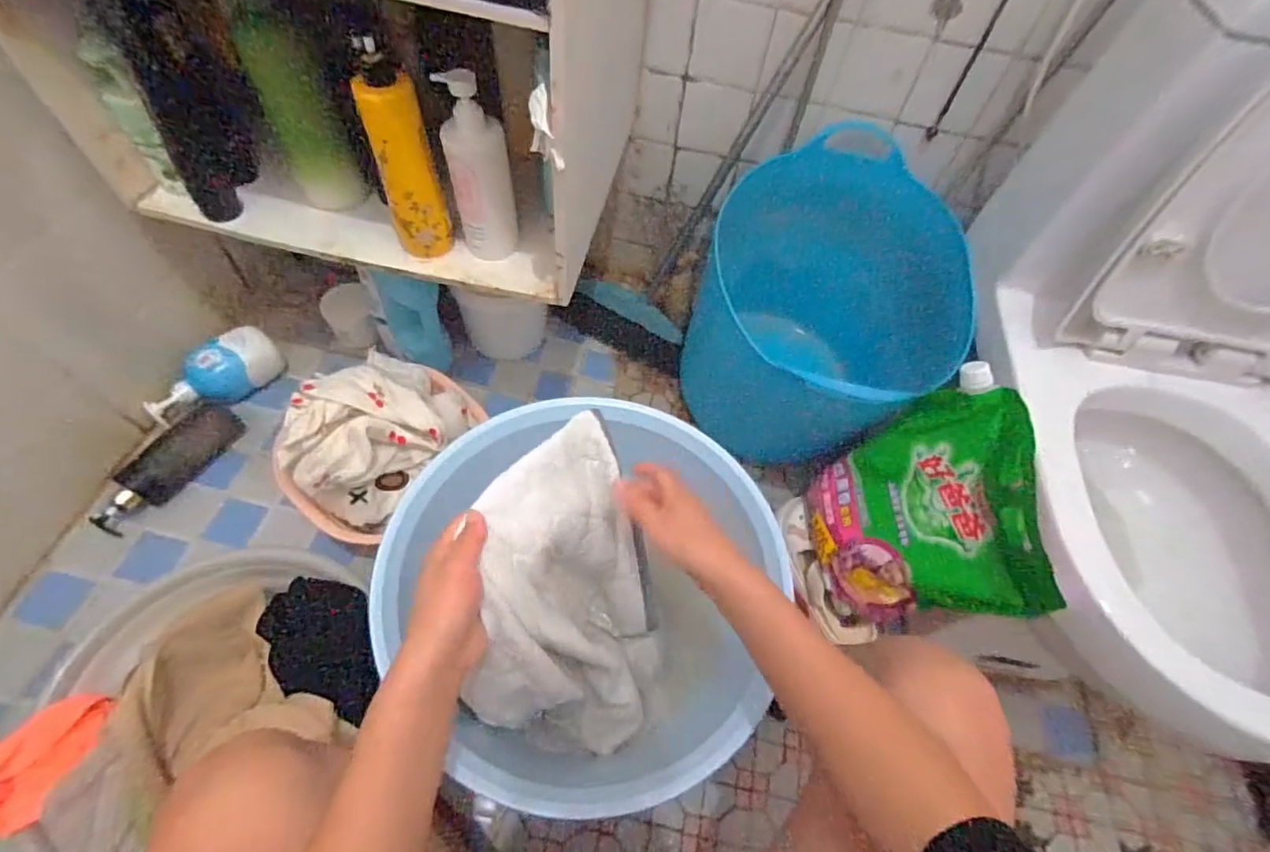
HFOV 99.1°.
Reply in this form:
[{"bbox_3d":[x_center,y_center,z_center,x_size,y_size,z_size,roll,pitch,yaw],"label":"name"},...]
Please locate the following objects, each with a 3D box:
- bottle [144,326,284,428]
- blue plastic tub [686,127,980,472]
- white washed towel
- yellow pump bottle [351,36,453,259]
[{"bbox_3d":[-0.674,-0.078,0.869,0.074,0.074,0.198,39,63,18],"label":"bottle"},{"bbox_3d":[0.278,-0.172,0.883,0.355,0.359,0.430,8,58,1],"label":"blue plastic tub"},{"bbox_3d":[-0.048,0.155,0.515,0.156,0.242,0.249,7,58,0],"label":"white washed towel"},{"bbox_3d":[-0.248,-0.279,0.591,0.053,0.222,0.047,-5,58,-7],"label":"yellow pump bottle"}]

